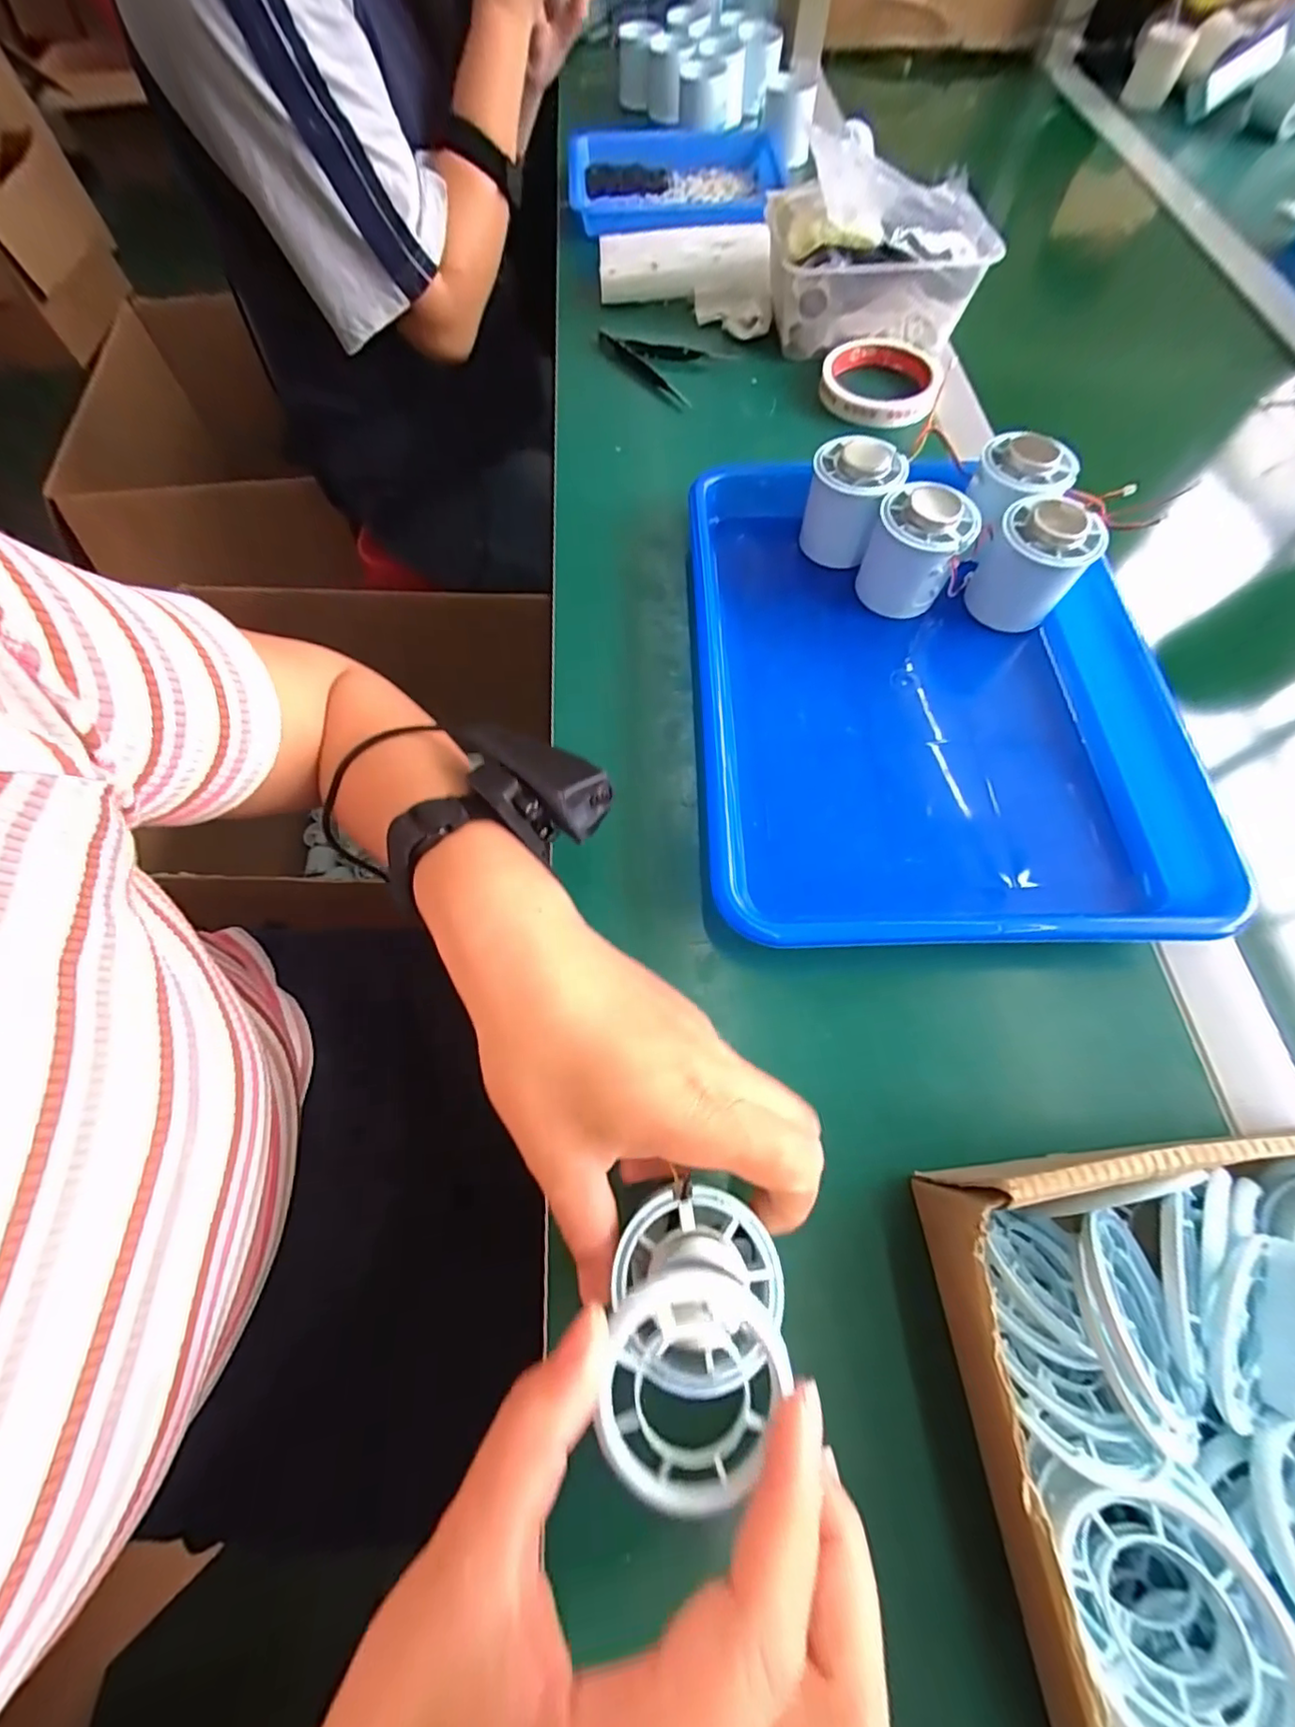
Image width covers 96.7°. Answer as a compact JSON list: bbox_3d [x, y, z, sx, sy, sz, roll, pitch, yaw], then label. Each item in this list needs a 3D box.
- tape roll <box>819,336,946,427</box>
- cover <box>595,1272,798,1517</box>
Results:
[{"bbox_3d":[0.186,-0.390,0.462,0.088,0.020,0.098,13,65,3],"label":"tape roll"},{"bbox_3d":[0.013,0.150,0.166,0.052,0.010,0.056,8,67,4],"label":"cover"}]

